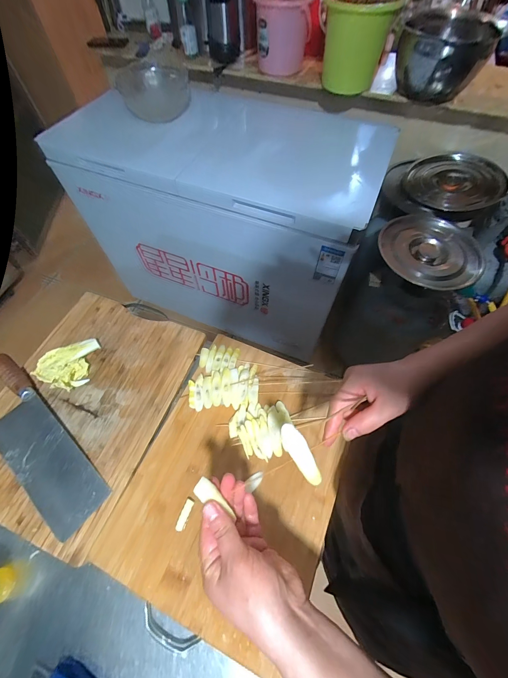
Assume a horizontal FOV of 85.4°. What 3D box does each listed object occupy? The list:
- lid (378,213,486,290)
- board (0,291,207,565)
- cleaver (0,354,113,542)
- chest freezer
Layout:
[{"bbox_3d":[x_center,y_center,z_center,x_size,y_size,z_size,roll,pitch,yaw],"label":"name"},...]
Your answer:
[{"bbox_3d":[0.521,-0.264,0.817,0.274,0.043,0.260,0,61,0],"label":"lid"},{"bbox_3d":[-0.300,0.106,0.486,0.285,0.018,0.386,19,64,12],"label":"board"},{"bbox_3d":[-0.361,0.157,0.442,0.316,0.031,0.086,39,69,21],"label":"cleaver"},{"bbox_3d":[-0.102,-0.508,1.194,1.067,0.693,0.661,23,63,12],"label":"chest freezer"}]

